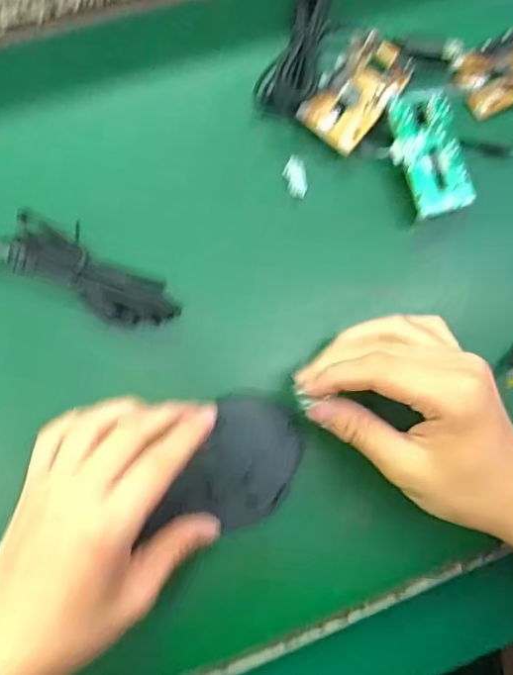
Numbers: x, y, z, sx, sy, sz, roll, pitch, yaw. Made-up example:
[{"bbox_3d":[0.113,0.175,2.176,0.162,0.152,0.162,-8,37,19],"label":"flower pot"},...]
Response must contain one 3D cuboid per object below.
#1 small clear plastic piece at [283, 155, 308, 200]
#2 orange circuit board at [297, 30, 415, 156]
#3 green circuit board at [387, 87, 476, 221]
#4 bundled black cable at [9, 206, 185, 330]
[{"bbox_3d":[0.025,-0.105,0.377,0.015,0.008,0.025,-8,84,-8],"label":"small clear plastic piece"},{"bbox_3d":[0.067,-0.161,0.377,0.041,0.012,0.085,38,80,-2],"label":"orange circuit board"},{"bbox_3d":[0.113,-0.120,0.373,0.046,0.007,0.078,-16,90,-17],"label":"green circuit board"},{"bbox_3d":[-0.097,-0.036,0.345,0.105,0.019,0.036,27,81,-3],"label":"bundled black cable"}]

